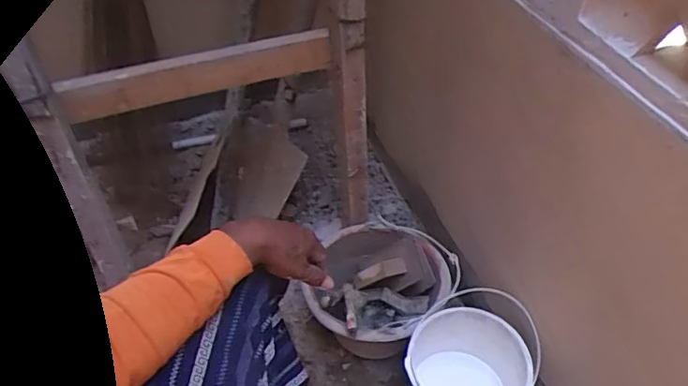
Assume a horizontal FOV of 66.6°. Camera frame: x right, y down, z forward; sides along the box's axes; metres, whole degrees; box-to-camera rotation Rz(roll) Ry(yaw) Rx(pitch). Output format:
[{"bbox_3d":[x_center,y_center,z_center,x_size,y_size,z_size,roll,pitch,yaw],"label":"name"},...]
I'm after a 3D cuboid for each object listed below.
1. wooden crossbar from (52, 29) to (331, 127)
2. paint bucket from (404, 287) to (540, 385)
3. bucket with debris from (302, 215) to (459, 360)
[{"bbox_3d":[-0.211,-0.181,0.798,0.398,0.066,0.047,-12,51,-10],"label":"wooden crossbar"},{"bbox_3d":[0.195,0.294,0.850,0.181,0.210,0.199,0,49,0],"label":"paint bucket"},{"bbox_3d":[0.053,0.187,0.965,0.224,0.161,0.242,0,49,0],"label":"bucket with debris"}]

